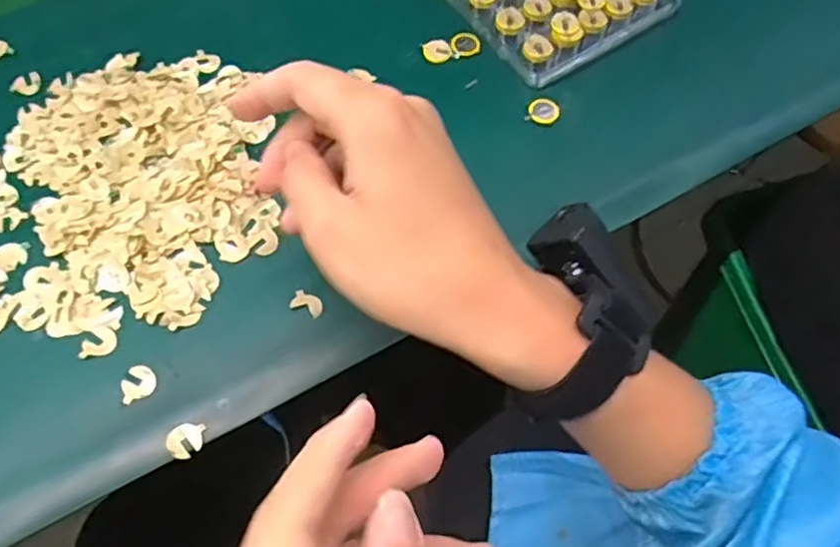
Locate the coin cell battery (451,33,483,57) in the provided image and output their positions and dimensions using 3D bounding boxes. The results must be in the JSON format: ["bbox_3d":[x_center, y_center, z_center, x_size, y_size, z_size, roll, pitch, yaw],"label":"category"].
[{"bbox_3d":[0.033,-0.164,0.462,0.021,0.004,0.018,-11,76,6],"label":"coin cell battery"}]

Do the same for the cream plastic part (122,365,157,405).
[{"bbox_3d":[-0.153,0.058,0.349,0.019,0.004,0.018,-24,66,-14],"label":"cream plastic part"}]

